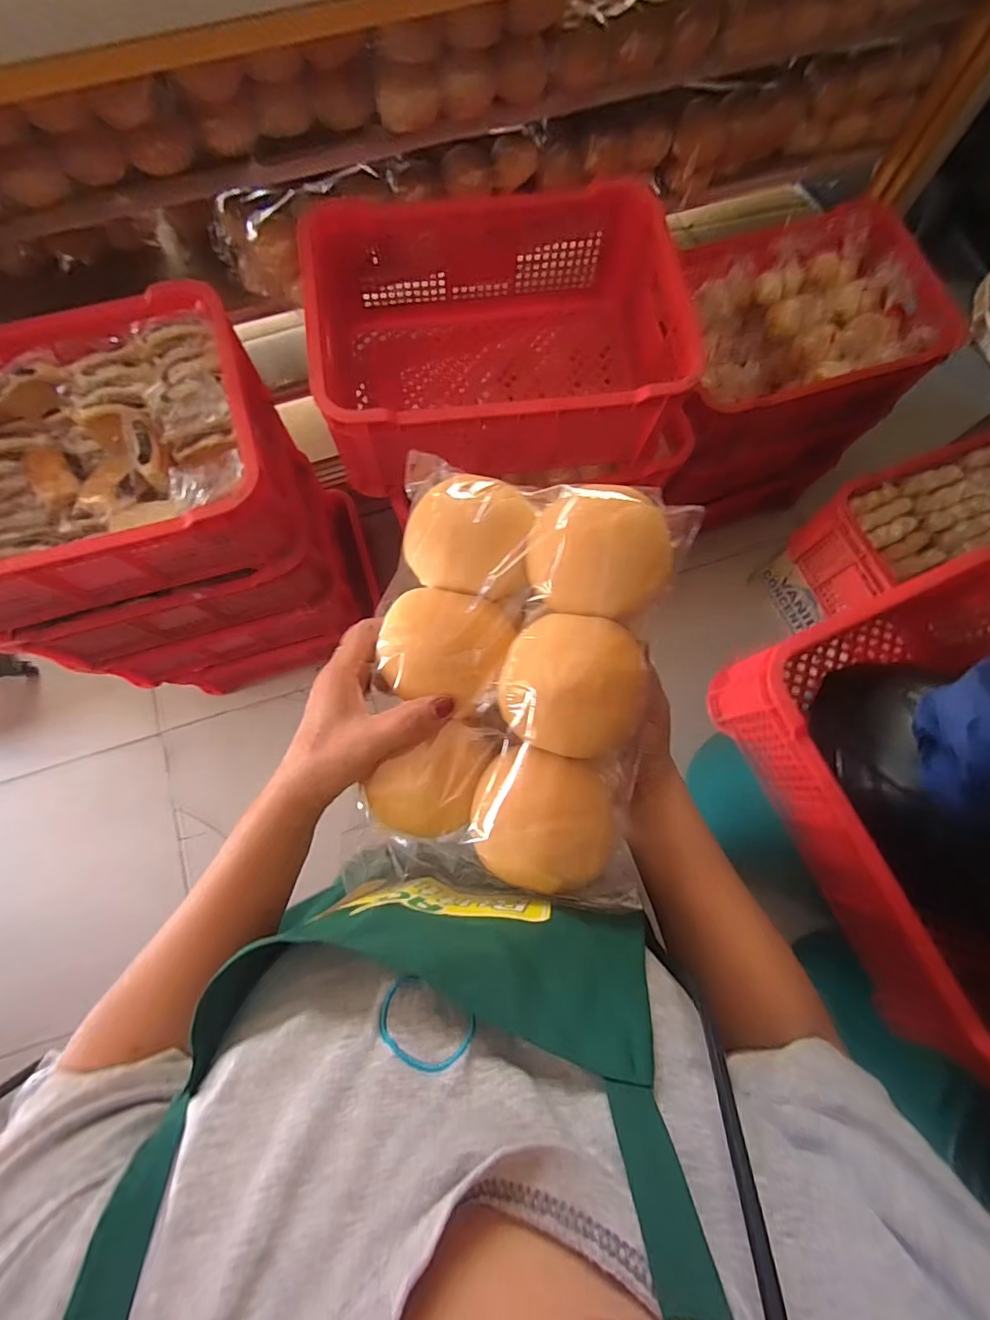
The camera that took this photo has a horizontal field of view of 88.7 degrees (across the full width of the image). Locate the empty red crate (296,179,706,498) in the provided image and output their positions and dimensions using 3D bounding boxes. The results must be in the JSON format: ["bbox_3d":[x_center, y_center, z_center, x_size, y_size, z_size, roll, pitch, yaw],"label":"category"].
[{"bbox_3d":[0.001,-0.491,0.787,0.506,0.210,0.389,-8,76,-2],"label":"empty red crate"}]

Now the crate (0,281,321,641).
[{"bbox_3d":[-0.589,-0.264,0.732,0.521,0.202,0.365,-14,76,-4],"label":"crate"}]

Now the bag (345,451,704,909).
[{"bbox_3d":[0.011,0.005,0.322,0.175,0.087,0.267,10,76,3],"label":"bag"}]

